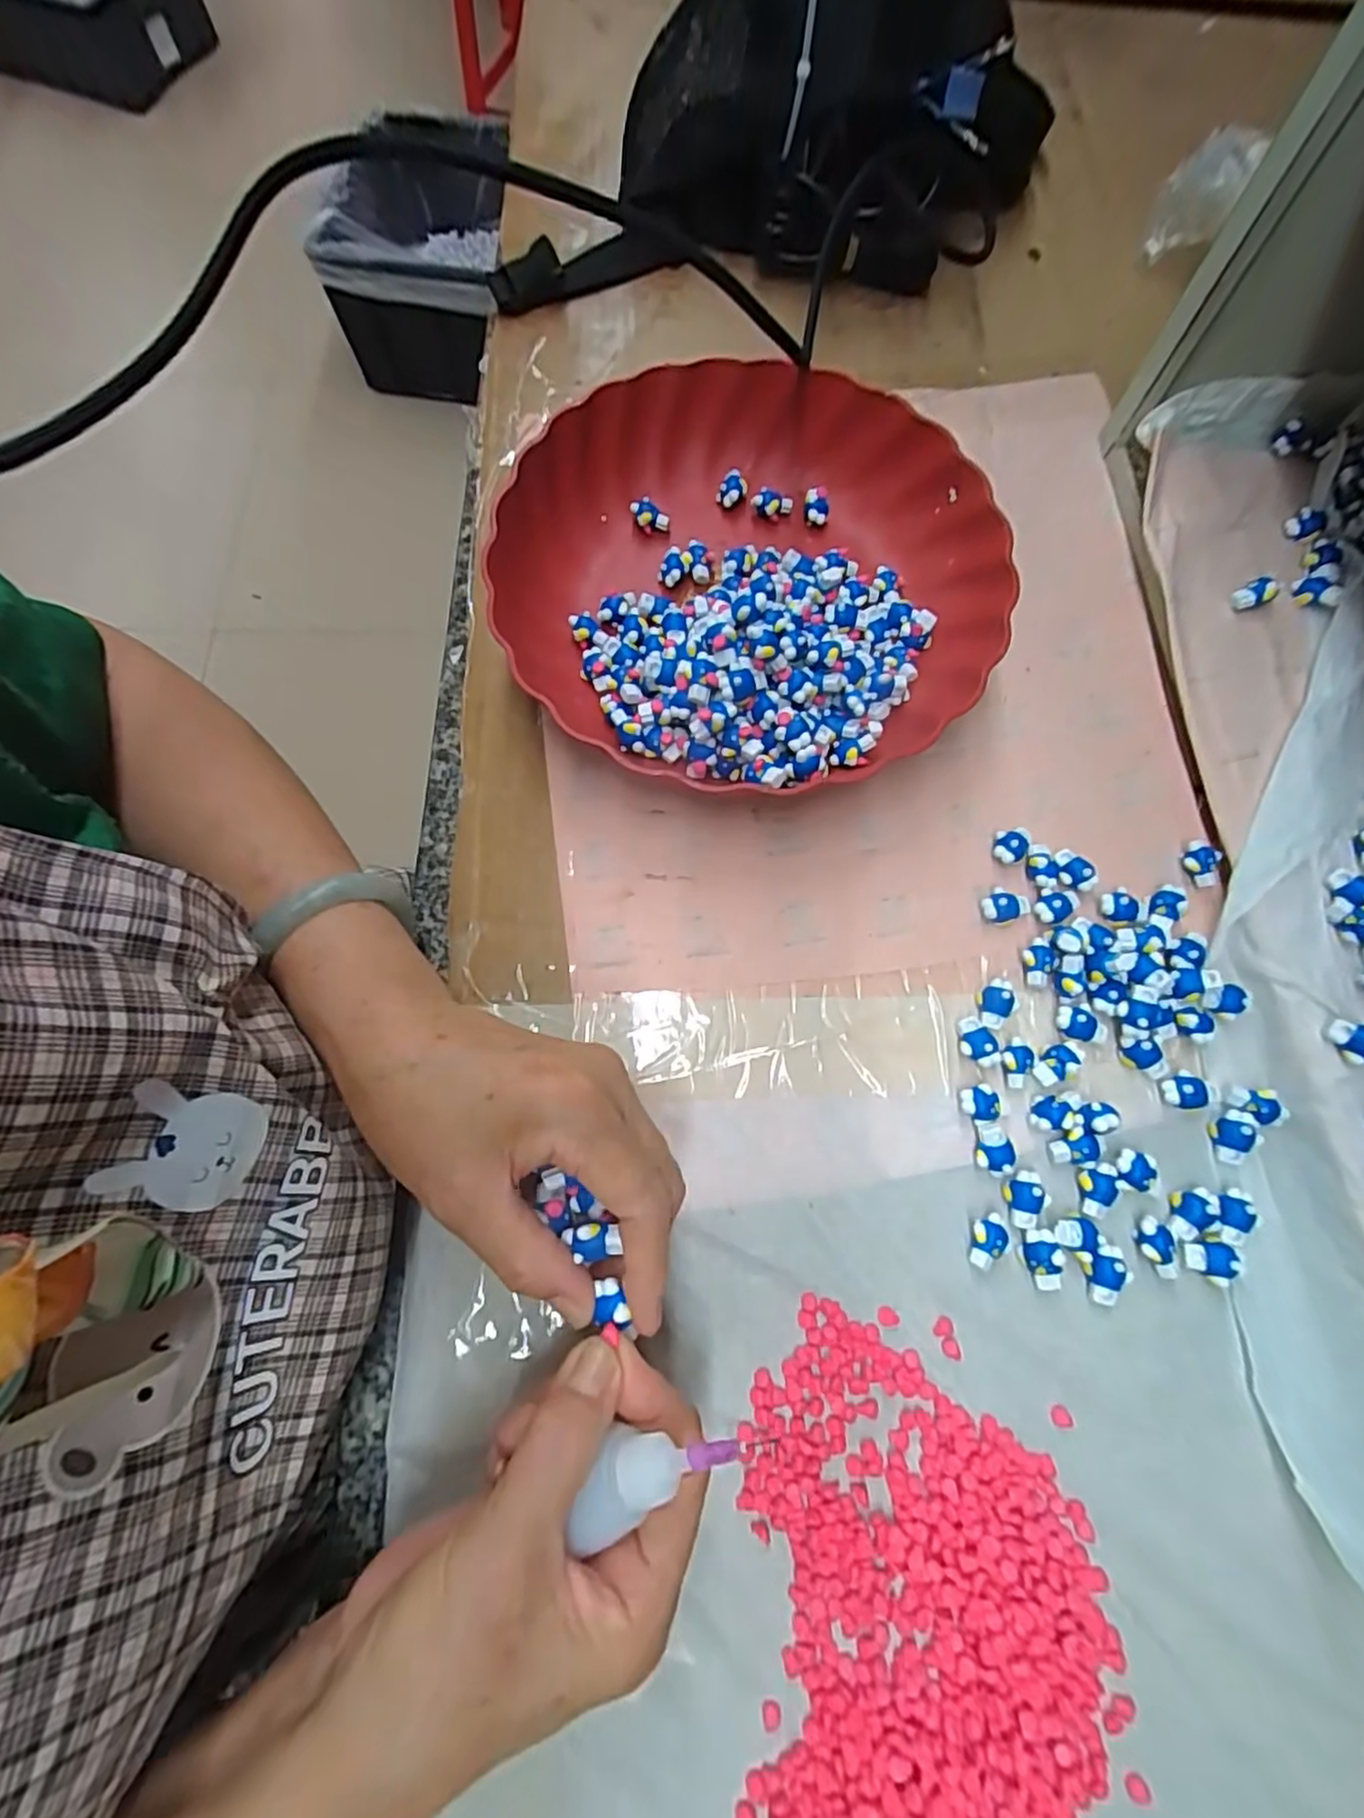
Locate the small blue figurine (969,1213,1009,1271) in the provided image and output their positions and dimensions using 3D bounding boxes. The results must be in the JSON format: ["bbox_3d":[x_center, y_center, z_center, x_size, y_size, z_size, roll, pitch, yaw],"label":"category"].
[{"bbox_3d":[0.123,0.132,0.270,0.013,0.007,0.022,23,76,6],"label":"small blue figurine"}]

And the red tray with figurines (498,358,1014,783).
[{"bbox_3d":[0.037,-0.173,0.346,0.242,0.044,0.239,20,76,6],"label":"red tray with figurines"}]

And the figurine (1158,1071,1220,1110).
[{"bbox_3d":[0.217,0.077,0.290,0.023,0.008,0.015,3,75,1],"label":"figurine"}]

